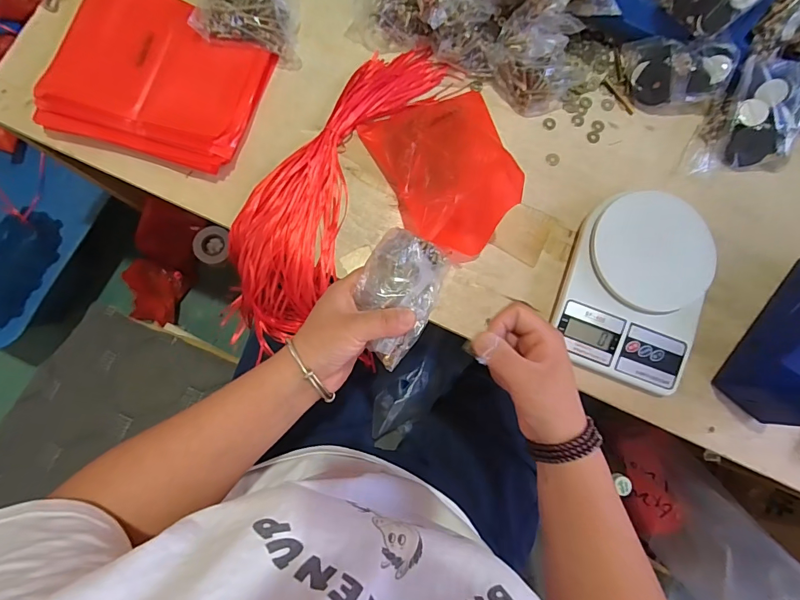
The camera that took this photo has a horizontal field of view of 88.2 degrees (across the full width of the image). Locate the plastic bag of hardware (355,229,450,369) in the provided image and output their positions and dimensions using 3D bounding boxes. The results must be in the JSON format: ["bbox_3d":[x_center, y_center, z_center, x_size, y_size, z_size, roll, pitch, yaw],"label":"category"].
[{"bbox_3d":[-0.003,-0.004,0.353,0.065,0.024,0.110,24,81,0],"label":"plastic bag of hardware"}]

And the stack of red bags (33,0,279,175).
[{"bbox_3d":[-0.272,-0.255,0.469,0.217,0.028,0.181,15,81,-1],"label":"stack of red bags"}]

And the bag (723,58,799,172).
[{"bbox_3d":[0.435,-0.215,0.483,0.078,0.019,0.118,7,109,11],"label":"bag"}]

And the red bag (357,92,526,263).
[{"bbox_3d":[0.056,-0.145,0.464,0.137,0.053,0.187,-19,83,-6],"label":"red bag"}]

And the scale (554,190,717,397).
[{"bbox_3d":[0.266,-0.015,0.461,0.149,0.042,0.210,20,81,0],"label":"scale"}]

